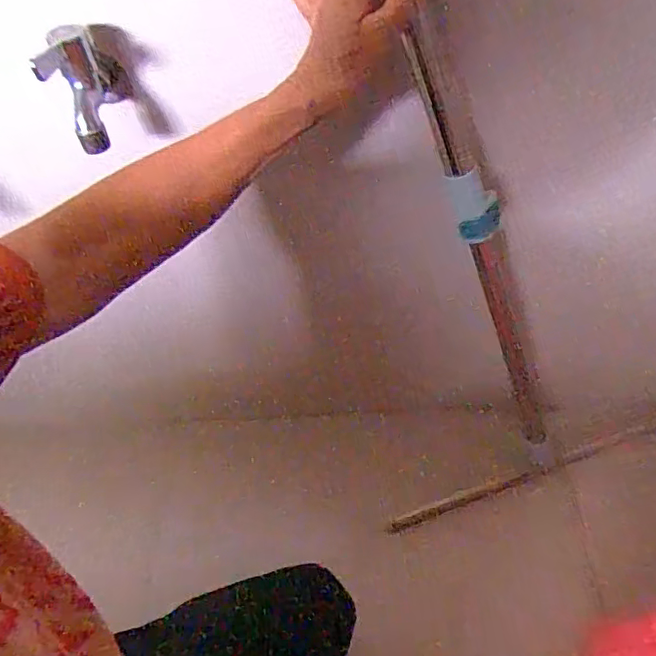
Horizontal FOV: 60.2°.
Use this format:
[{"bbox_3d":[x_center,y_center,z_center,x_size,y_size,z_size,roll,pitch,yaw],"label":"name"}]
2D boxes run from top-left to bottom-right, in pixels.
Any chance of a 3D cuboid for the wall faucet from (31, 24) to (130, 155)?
[{"bbox_3d":[-0.182,-0.185,0.432,0.037,0.075,0.088,-7,52,-3],"label":"wall faucet"}]

